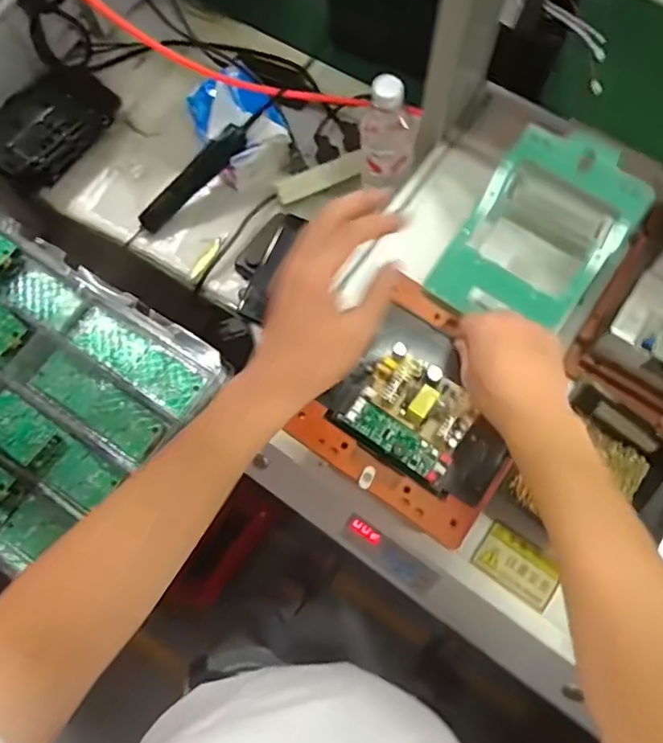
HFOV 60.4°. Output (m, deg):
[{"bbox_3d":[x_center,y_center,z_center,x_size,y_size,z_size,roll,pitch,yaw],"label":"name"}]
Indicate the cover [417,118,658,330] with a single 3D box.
[{"bbox_3d":[0.202,-0.134,0.547,0.138,0.019,0.201,31,92,16],"label":"cover"}]

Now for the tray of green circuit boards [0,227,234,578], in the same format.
[{"bbox_3d":[-0.458,0.005,0.796,0.485,0.066,0.373,33,78,10],"label":"tray of green circuit boards"}]

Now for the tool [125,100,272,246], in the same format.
[{"bbox_3d":[-0.197,-0.286,0.836,0.280,0.034,0.030,-40,76,13],"label":"tool"}]

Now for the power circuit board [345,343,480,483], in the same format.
[{"bbox_3d":[0.075,0.035,0.526,0.107,0.031,0.089,30,77,9],"label":"power circuit board"}]

